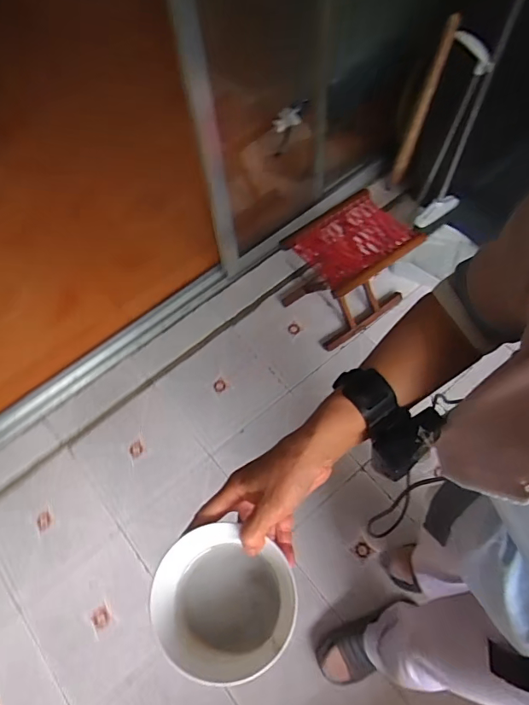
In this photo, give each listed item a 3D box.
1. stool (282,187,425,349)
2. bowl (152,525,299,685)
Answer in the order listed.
[{"bbox_3d":[0.242,-0.238,1.416,0.302,0.287,0.252,-37,68,-15],"label":"stool"},{"bbox_3d":[-0.034,0.203,0.405,0.112,0.052,0.115,-1,64,2],"label":"bowl"}]

